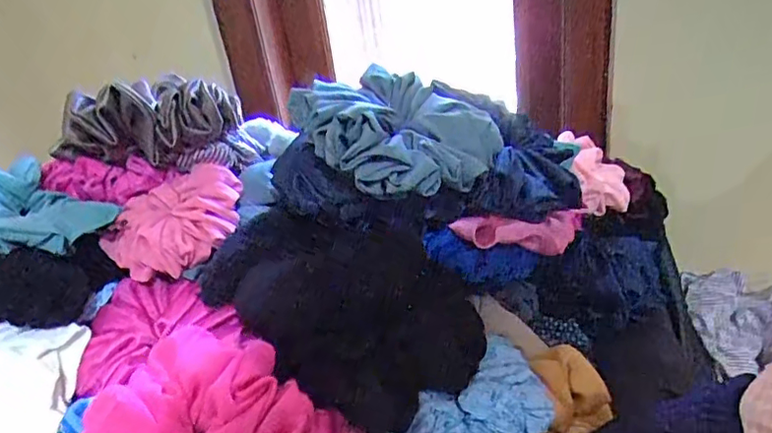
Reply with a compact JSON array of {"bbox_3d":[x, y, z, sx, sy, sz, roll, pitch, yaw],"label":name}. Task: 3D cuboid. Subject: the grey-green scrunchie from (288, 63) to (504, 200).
[{"bbox_3d":[0.010,-0.059,0.362,0.115,0.054,0.098,-20,29,-23],"label":"grey-green scrunchie"}]

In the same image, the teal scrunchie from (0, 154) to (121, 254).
[{"bbox_3d":[-0.248,-0.006,0.373,0.106,0.038,0.078,25,33,8],"label":"teal scrunchie"}]

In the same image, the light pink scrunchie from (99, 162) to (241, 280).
[{"bbox_3d":[-0.148,0.002,0.401,0.094,0.042,0.073,-29,33,-36],"label":"light pink scrunchie"}]

